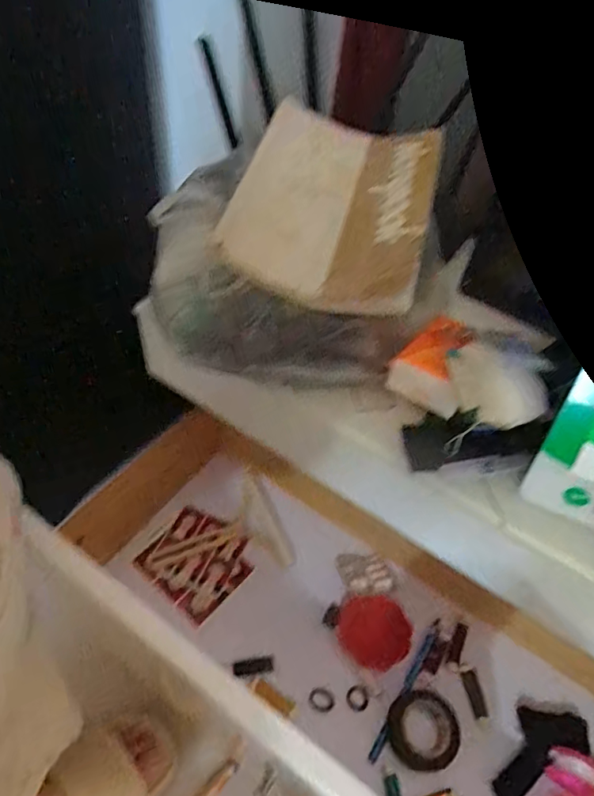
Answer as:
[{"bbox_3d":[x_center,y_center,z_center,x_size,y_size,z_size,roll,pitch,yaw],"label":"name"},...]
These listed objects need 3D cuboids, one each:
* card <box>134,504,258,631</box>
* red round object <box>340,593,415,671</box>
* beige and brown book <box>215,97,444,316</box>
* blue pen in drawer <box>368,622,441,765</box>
[{"bbox_3d":[-0.107,0.175,0.581,0.101,0.007,0.095,37,57,17],"label":"card"},{"bbox_3d":[0.077,0.232,0.536,0.067,0.008,0.067,-4,56,6],"label":"red round object"},{"bbox_3d":[0.029,-0.147,0.393,0.131,0.019,0.199,16,57,1],"label":"beige and brown book"},{"bbox_3d":[0.106,0.275,0.516,0.010,0.012,0.145,29,51,19],"label":"blue pen in drawer"}]

